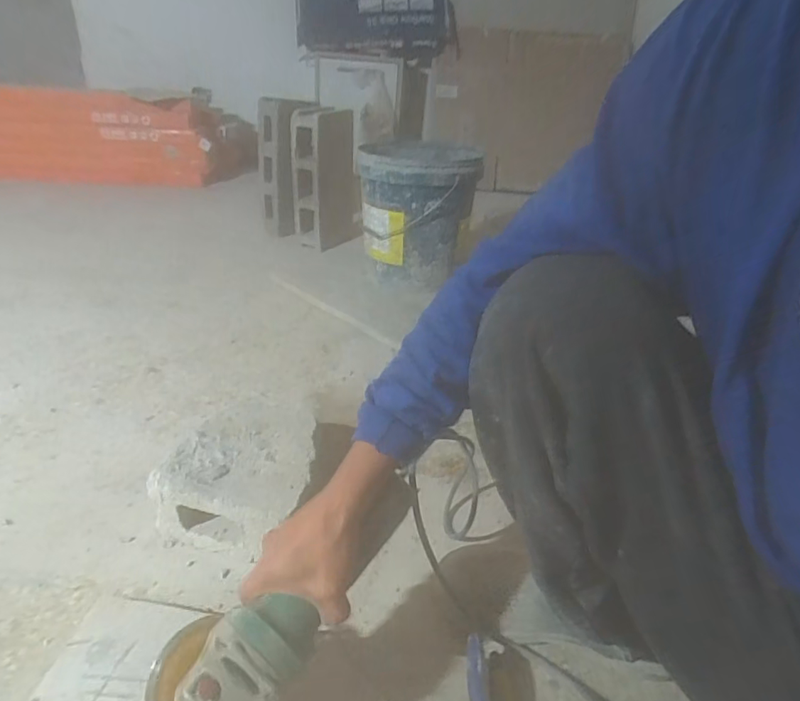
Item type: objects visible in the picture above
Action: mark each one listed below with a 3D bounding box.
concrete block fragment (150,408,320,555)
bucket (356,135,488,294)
[{"bbox_3d":[-0.206,0.174,0.696,0.200,0.112,0.200,3,29,-2],"label":"concrete block fragment"},{"bbox_3d":[0.046,-0.359,1.317,0.281,0.308,0.294,-2,32,1],"label":"bucket"}]

